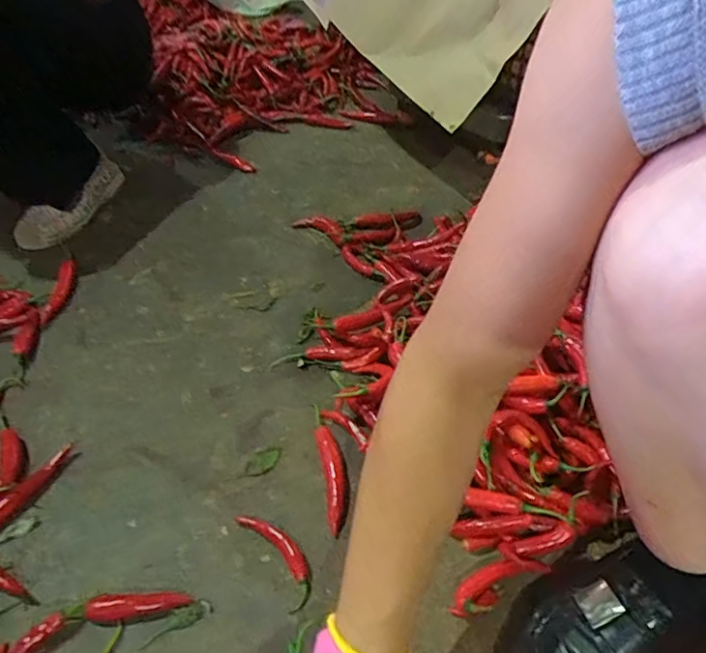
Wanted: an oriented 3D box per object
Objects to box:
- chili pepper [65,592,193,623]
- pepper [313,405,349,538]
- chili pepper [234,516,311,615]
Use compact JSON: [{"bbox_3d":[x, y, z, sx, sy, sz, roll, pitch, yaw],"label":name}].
[{"bbox_3d":[-0.202,0.253,0.502,0.103,0.013,0.022,-6,45,-8],"label":"chili pepper"},{"bbox_3d":[-0.022,0.147,0.596,0.025,0.030,0.146,-8,45,-9],"label":"pepper"},{"bbox_3d":[-0.072,0.216,0.532,0.036,0.014,0.109,-25,50,-24],"label":"chili pepper"}]

